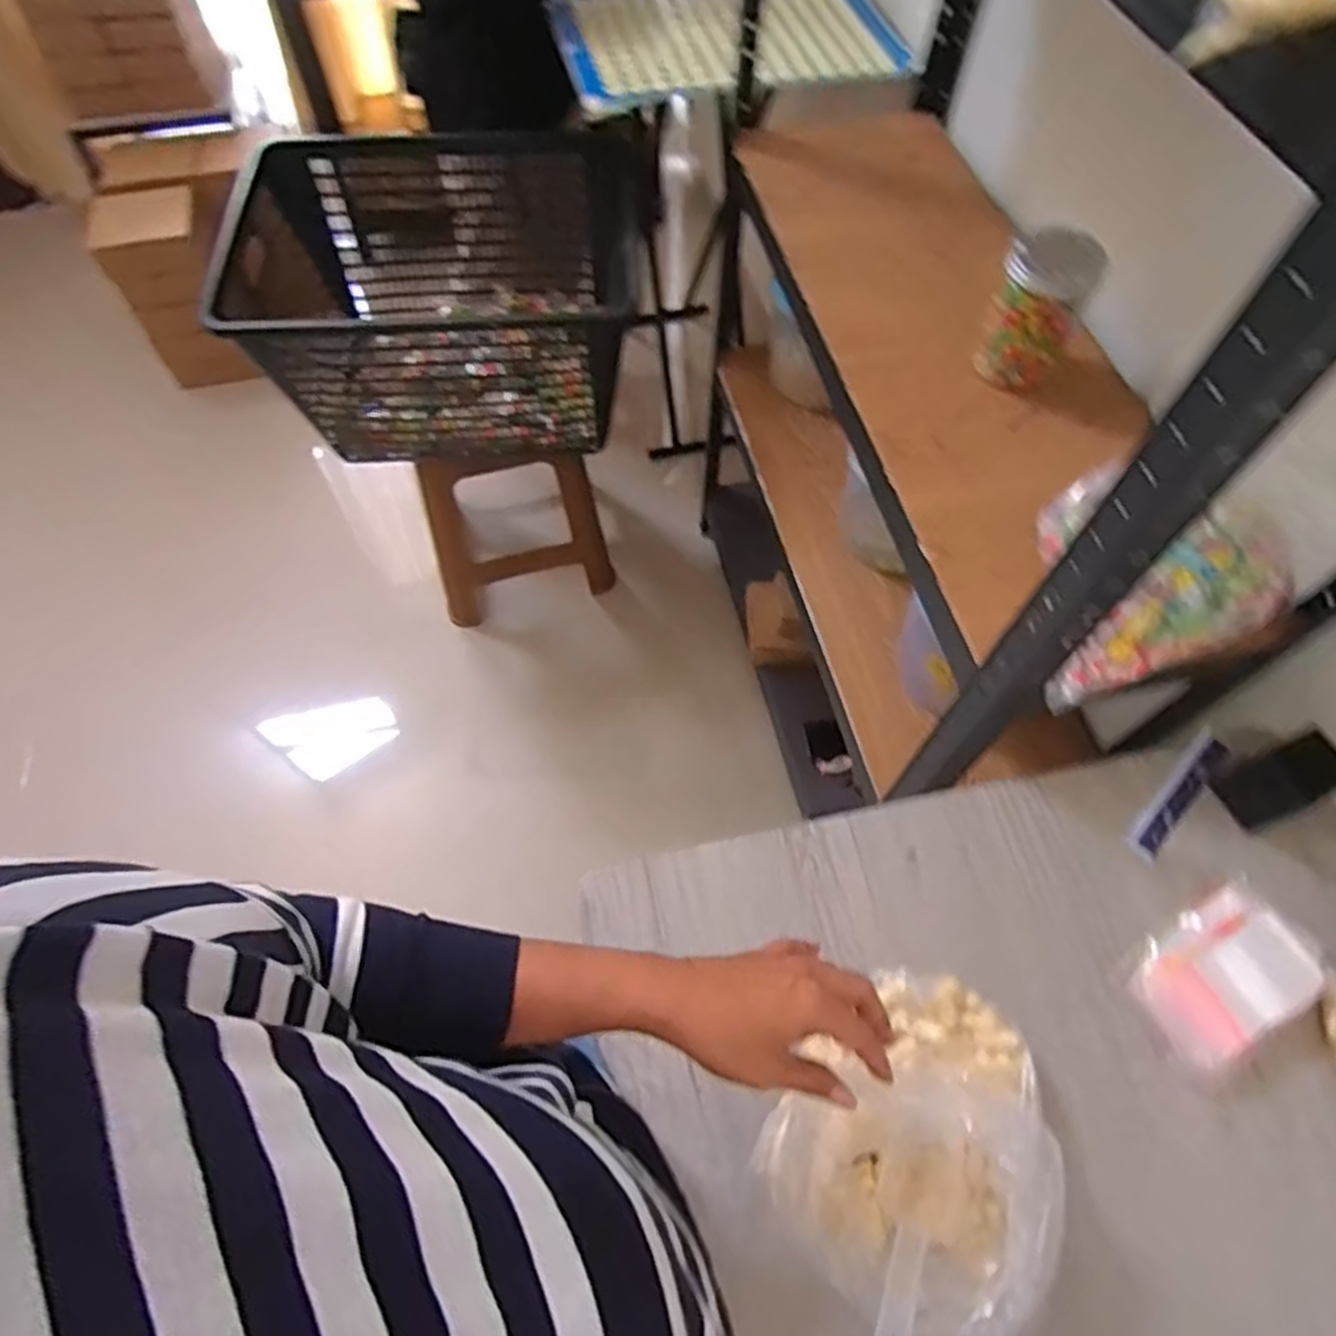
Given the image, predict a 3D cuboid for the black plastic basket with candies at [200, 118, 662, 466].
[{"bbox_3d":[-0.344,-0.578,1.236,0.569,0.279,0.459,-6,61,-3],"label":"black plastic basket with candies"}]

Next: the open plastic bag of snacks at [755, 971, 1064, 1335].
[{"bbox_3d":[0.184,0.327,0.536,0.178,0.102,0.208,34,67,17],"label":"open plastic bag of snacks"}]

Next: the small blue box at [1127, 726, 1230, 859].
[{"bbox_3d":[0.469,0.115,0.713,0.027,0.006,0.155,36,67,29],"label":"small blue box"}]

